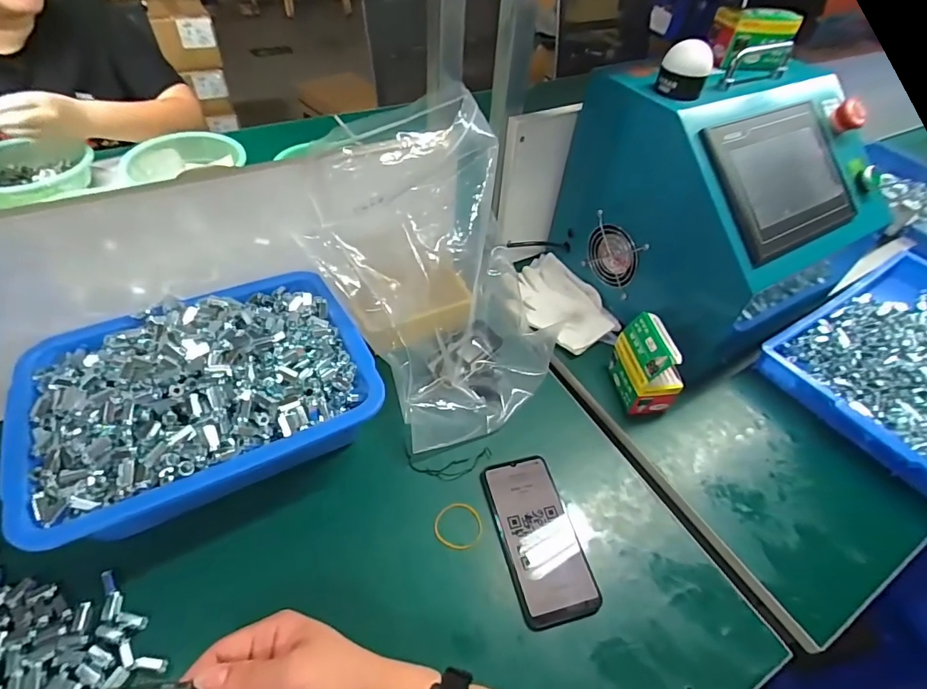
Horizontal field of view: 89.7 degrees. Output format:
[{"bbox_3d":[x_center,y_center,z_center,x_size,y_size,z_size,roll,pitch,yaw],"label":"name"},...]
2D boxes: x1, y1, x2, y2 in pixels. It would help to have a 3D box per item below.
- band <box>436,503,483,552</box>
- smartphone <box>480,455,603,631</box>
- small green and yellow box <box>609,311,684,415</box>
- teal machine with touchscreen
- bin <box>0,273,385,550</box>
[{"bbox_3d":[-0.005,0.180,0.463,0.046,0.004,0.045,0,52,0],"label":"band"},{"bbox_3d":[0.073,0.182,0.455,0.075,0.010,0.157,-8,50,-13],"label":"smartphone"},{"bbox_3d":[0.219,0.025,0.556,0.055,0.098,0.084,-5,49,-9],"label":"small green and yellow box"},{"bbox_3d":[0.337,-0.185,0.619,0.296,0.271,0.304,-24,55,-24],"label":"teal machine with touchscreen"},{"bbox_3d":[-0.253,0.054,0.470,0.305,0.134,0.236,-22,54,-23],"label":"bin"}]

